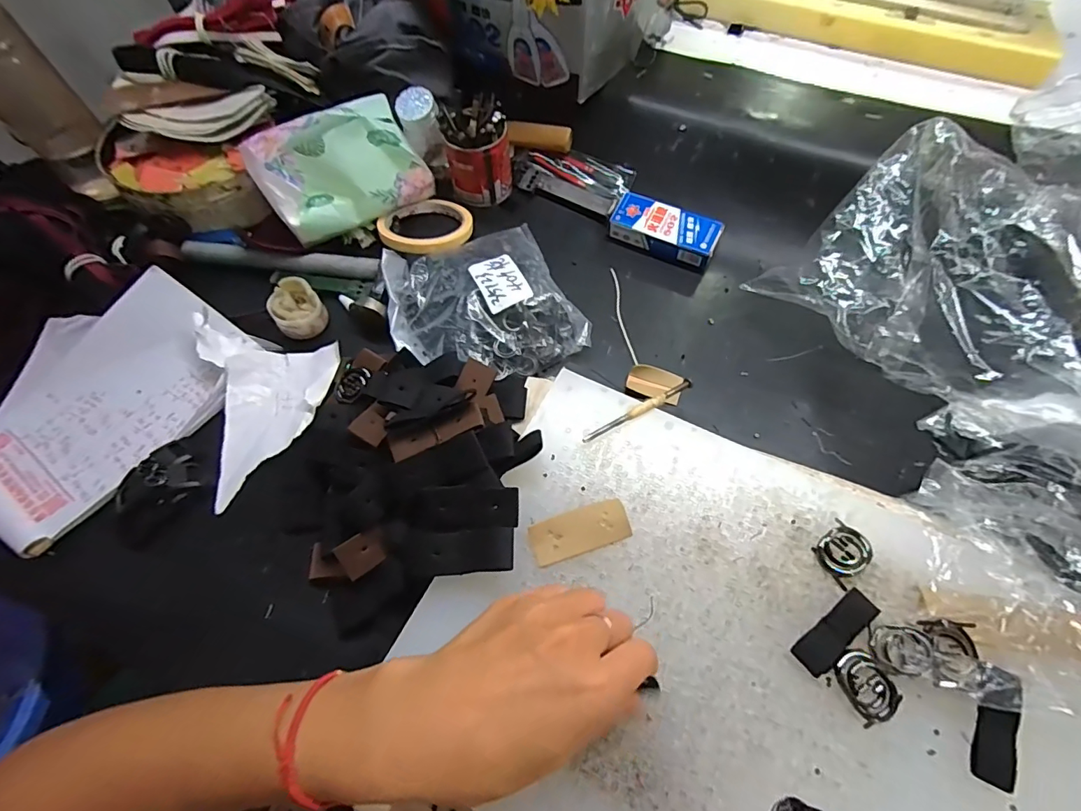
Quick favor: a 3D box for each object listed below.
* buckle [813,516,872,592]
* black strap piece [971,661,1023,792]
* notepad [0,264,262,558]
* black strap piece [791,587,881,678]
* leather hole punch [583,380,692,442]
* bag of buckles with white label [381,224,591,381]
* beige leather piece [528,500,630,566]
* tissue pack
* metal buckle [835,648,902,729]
[{"bbox_3d":[0.187,0.090,0.297,0.034,0.009,0.027,-38,67,-17],"label":"buckle"},{"bbox_3d":[0.240,0.168,0.253,0.019,0.004,0.055,20,73,17],"label":"black strap piece"},{"bbox_3d":[-0.362,-0.009,0.390,0.149,0.042,0.221,32,67,17],"label":"notepad"},{"bbox_3d":[0.170,0.130,0.277,0.056,0.007,0.018,-34,66,-15],"label":"black strap piece"},{"bbox_3d":[0.072,0.004,0.347,0.093,0.008,0.007,-28,65,-13],"label":"leather hole punch"},{"bbox_3d":[-0.056,-0.096,0.435,0.157,0.045,0.168,-22,63,-9],"label":"bag of buckles with white label"},{"bbox_3d":[0.025,0.080,0.309,0.063,0.005,0.027,-17,63,-7],"label":"beige leather piece"},{"bbox_3d":[-0.191,-0.229,0.466,0.155,0.080,0.087,-22,63,-10],"label":"tissue pack"},{"bbox_3d":[0.179,0.153,0.265,0.026,0.005,0.034,-20,63,-9],"label":"metal buckle"}]

